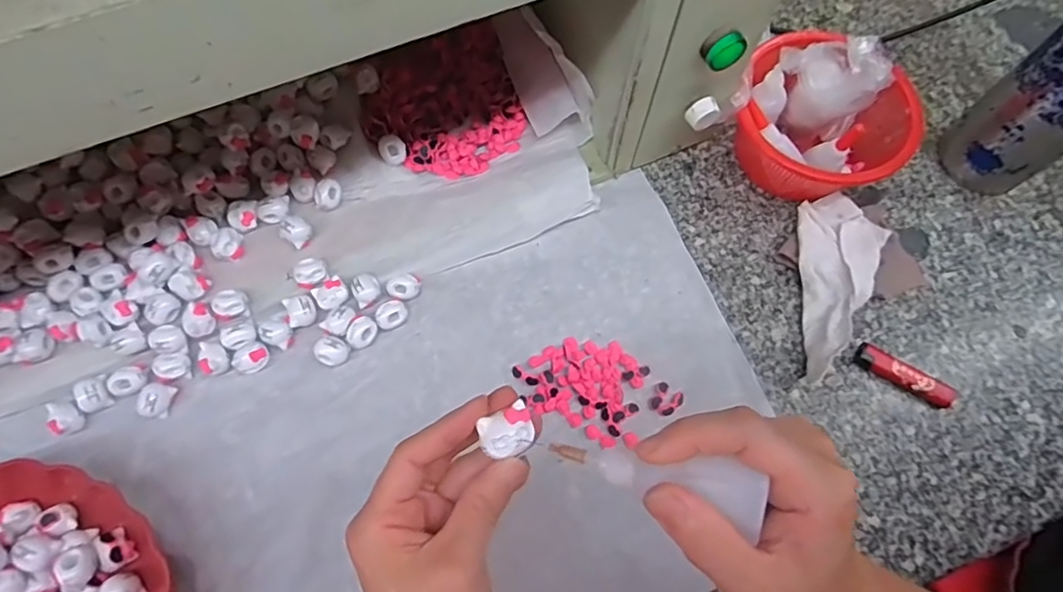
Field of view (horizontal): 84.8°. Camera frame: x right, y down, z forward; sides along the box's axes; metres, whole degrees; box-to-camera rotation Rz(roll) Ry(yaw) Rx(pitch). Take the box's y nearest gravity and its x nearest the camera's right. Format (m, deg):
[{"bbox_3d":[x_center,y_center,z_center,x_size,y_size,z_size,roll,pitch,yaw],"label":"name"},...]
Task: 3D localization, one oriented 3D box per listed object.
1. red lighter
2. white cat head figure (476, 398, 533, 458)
[{"bbox_3d":[0.300,0.064,0.466,0.078,0.011,0.023,33,72,10],"label":"red lighter"},{"bbox_3d":[-0.011,0.062,0.268,0.025,0.007,0.020,-23,72,-10],"label":"white cat head figure"}]

